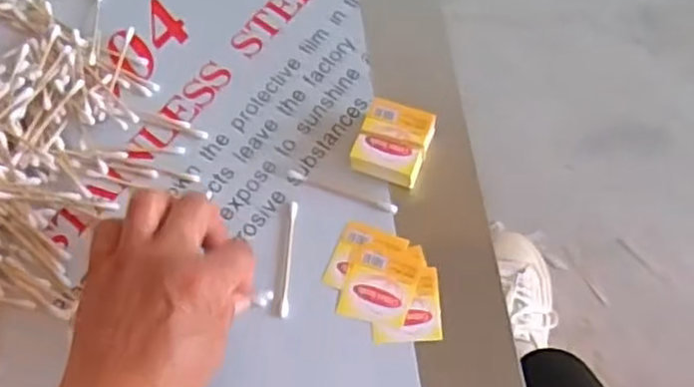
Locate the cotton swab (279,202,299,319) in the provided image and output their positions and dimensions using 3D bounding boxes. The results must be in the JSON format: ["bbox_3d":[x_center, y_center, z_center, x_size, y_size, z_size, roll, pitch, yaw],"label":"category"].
[{"bbox_3d":[-0.034,0.038,0.436,0.005,0.004,0.072,3,66,3],"label":"cotton swab"}]

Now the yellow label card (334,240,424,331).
[{"bbox_3d":[0.020,0.052,0.428,0.043,0.004,0.046,12,67,7],"label":"yellow label card"}]

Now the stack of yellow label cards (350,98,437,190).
[{"bbox_3d":[0.029,-0.030,0.452,0.042,0.025,0.048,18,68,10],"label":"stack of yellow label cards"}]

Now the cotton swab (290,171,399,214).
[{"bbox_3d":[-0.002,-0.002,0.451,0.070,0.004,0.006,20,68,10],"label":"cotton swab"}]

